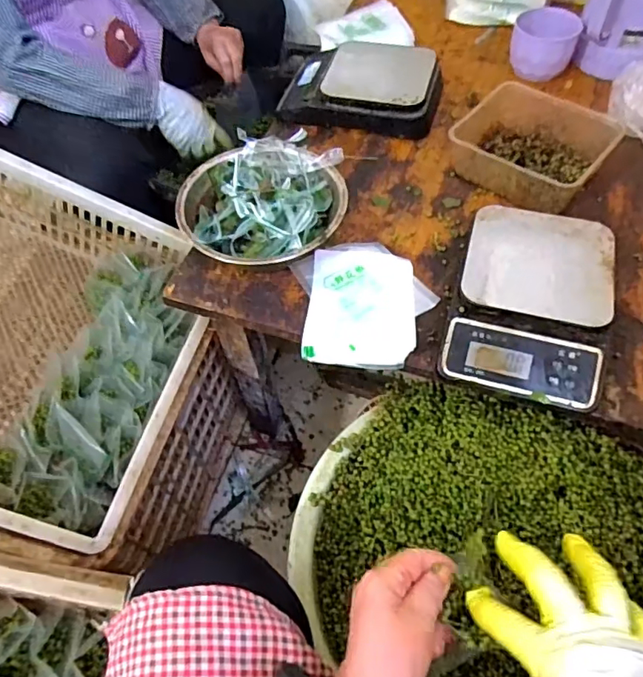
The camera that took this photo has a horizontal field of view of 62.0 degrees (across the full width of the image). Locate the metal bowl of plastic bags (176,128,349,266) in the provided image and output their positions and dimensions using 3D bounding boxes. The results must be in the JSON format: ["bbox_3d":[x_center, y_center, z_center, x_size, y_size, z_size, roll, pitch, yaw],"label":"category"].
[{"bbox_3d":[-0.067,-0.157,0.633,0.188,0.081,0.177,-2,57,3],"label":"metal bowl of plastic bags"}]

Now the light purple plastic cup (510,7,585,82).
[{"bbox_3d":[0.331,-0.439,0.801,0.094,0.067,0.085,18,60,15],"label":"light purple plastic cup"}]

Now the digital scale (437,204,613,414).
[{"bbox_3d":[0.217,-0.042,0.552,0.146,0.047,0.209,14,59,13],"label":"digital scale"}]

